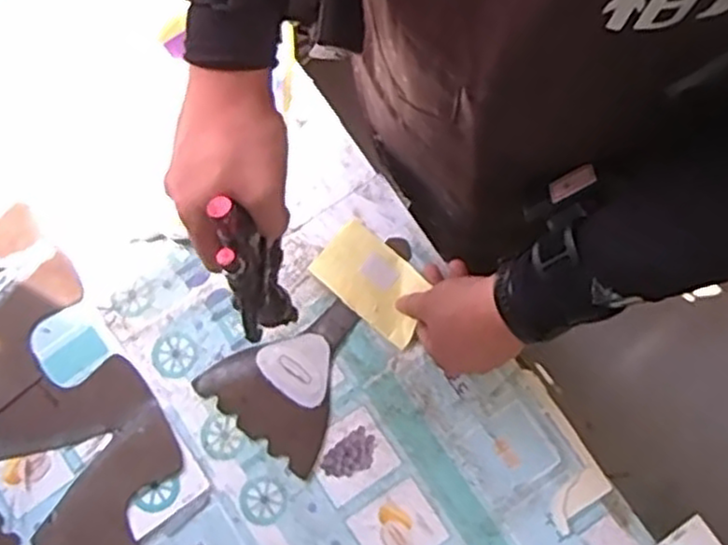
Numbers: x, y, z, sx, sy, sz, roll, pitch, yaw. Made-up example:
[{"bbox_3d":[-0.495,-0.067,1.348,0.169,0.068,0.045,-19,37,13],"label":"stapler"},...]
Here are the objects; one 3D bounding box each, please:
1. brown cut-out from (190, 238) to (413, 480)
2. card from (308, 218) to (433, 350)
[{"bbox_3d":[-0.038,0.054,0.653,0.119,0.011,0.211,37,81,7],"label":"brown cut-out"},{"bbox_3d":[0.010,0.008,0.654,0.107,0.005,0.063,39,82,9],"label":"card"}]

